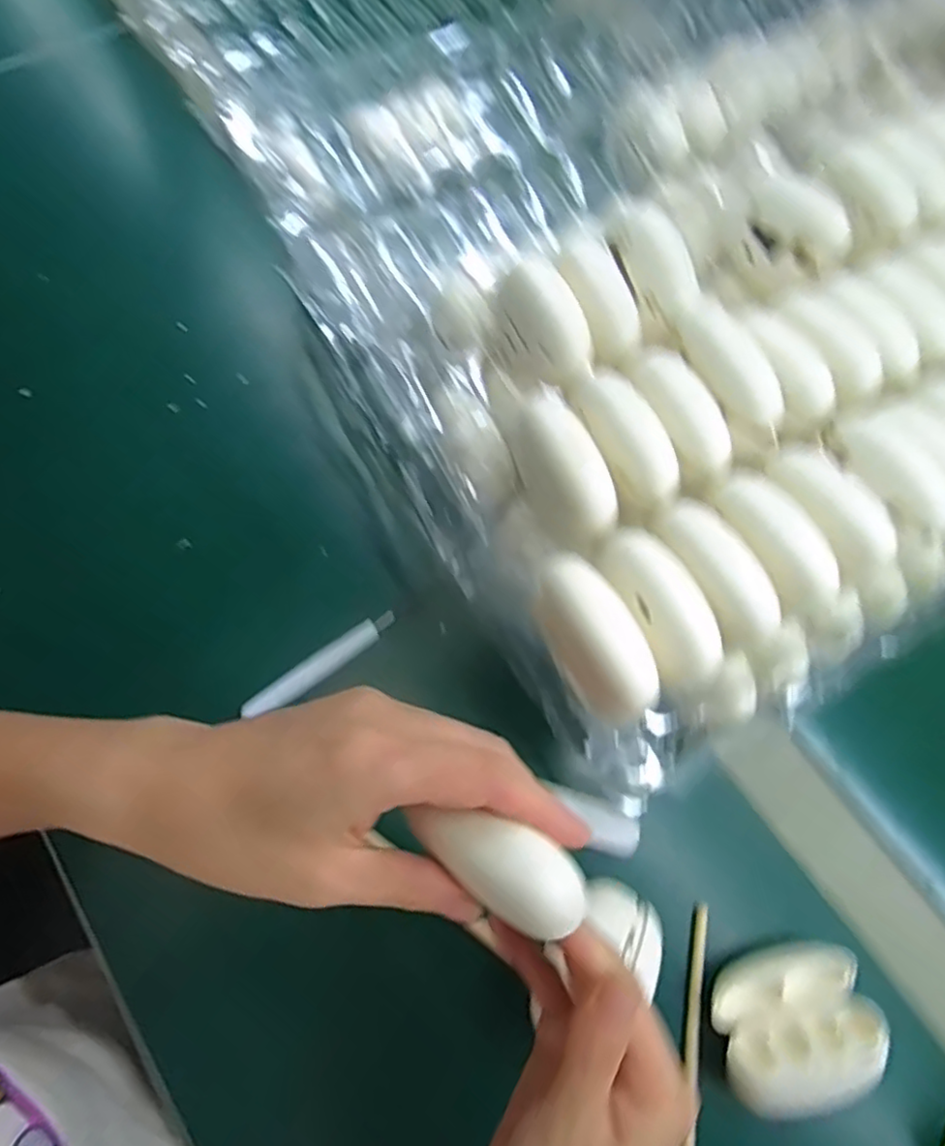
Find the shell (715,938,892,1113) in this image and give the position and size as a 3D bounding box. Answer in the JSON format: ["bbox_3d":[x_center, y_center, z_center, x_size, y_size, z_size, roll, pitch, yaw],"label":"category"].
[{"bbox_3d":[0.144,0.200,0.287,0.069,0.030,0.057,-8,70,-6],"label":"shell"}]

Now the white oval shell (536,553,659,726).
[{"bbox_3d":[0.049,0.027,0.262,0.027,0.029,0.067,-27,73,-12],"label":"white oval shell"}]

